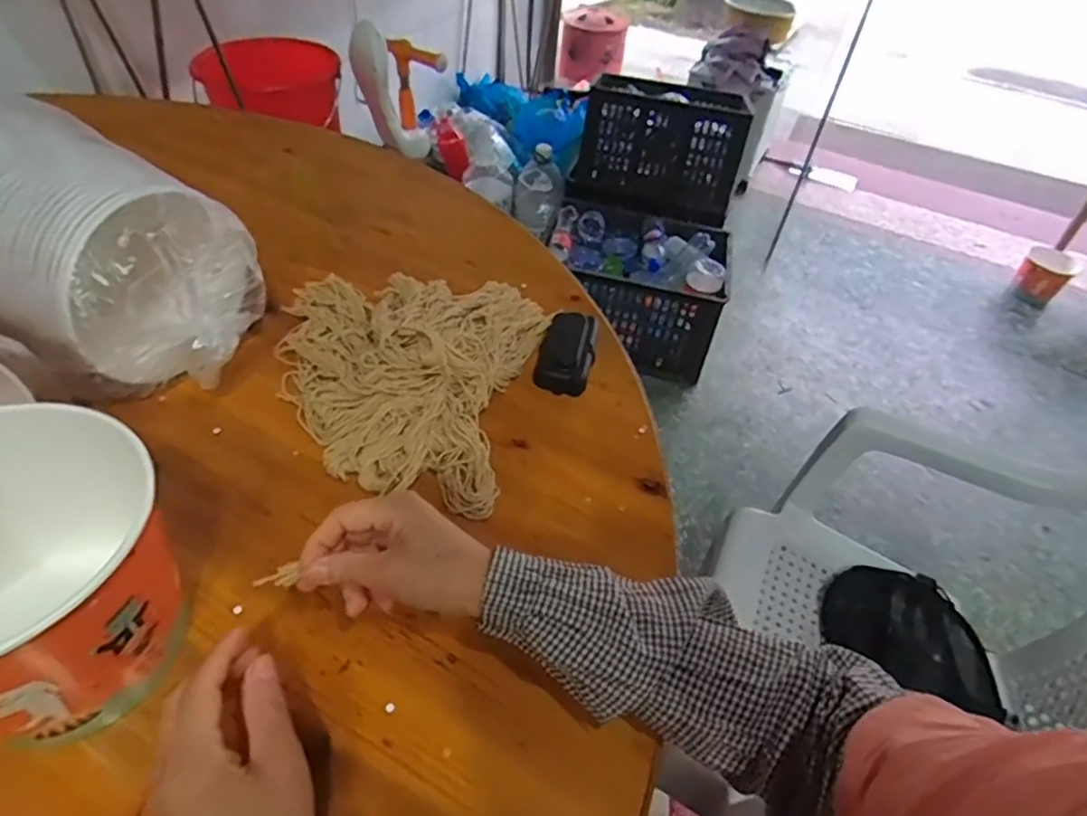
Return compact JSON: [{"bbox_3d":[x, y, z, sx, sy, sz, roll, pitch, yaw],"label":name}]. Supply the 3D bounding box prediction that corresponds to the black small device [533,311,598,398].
[{"bbox_3d":[0.023,-0.057,0.649,0.052,0.024,0.101,10,46,2],"label":"black small device"}]

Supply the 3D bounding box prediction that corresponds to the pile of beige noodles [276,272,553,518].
[{"bbox_3d":[-0.136,-0.060,0.603,0.249,0.065,0.288,11,46,4],"label":"pile of beige noodles"}]

